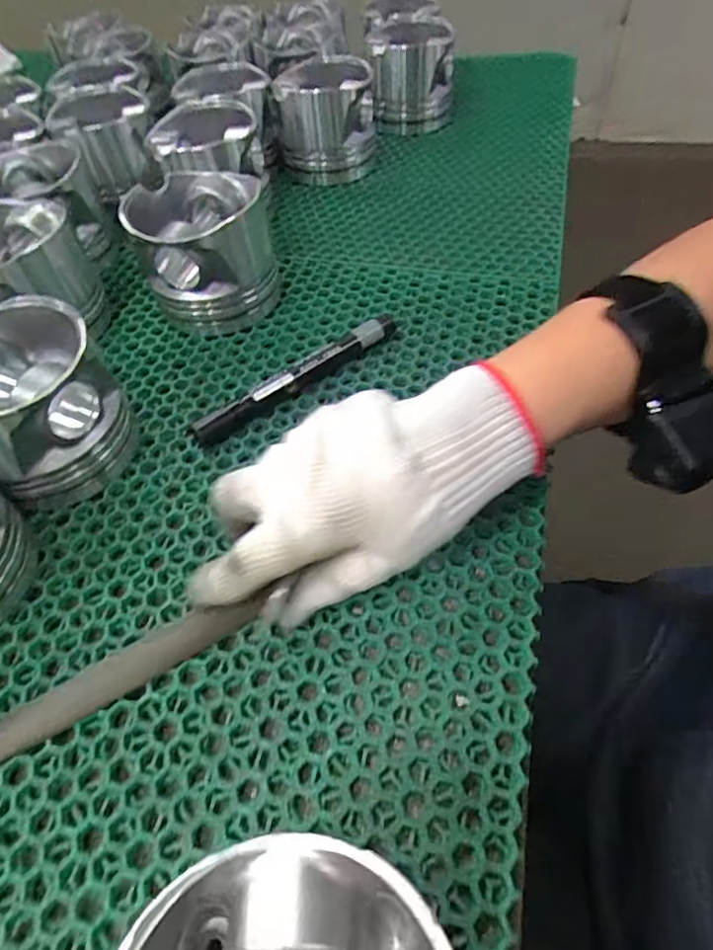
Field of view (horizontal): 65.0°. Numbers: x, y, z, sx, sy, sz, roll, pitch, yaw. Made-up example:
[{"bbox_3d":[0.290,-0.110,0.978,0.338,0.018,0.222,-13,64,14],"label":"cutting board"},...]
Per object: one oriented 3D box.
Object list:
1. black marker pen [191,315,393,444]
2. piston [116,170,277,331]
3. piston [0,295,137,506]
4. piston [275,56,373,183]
[{"bbox_3d":[-0.033,-0.062,0.342,0.144,0.018,0.015,-34,59,-20],"label":"black marker pen"},{"bbox_3d":[-0.099,-0.151,0.379,0.084,0.076,0.083,-13,54,-6],"label":"piston"},{"bbox_3d":[-0.173,-0.037,0.300,0.085,0.072,0.089,-35,59,-20],"label":"piston"},{"bbox_3d":[-0.027,-0.317,0.503,0.083,0.074,0.091,-4,54,1],"label":"piston"}]

